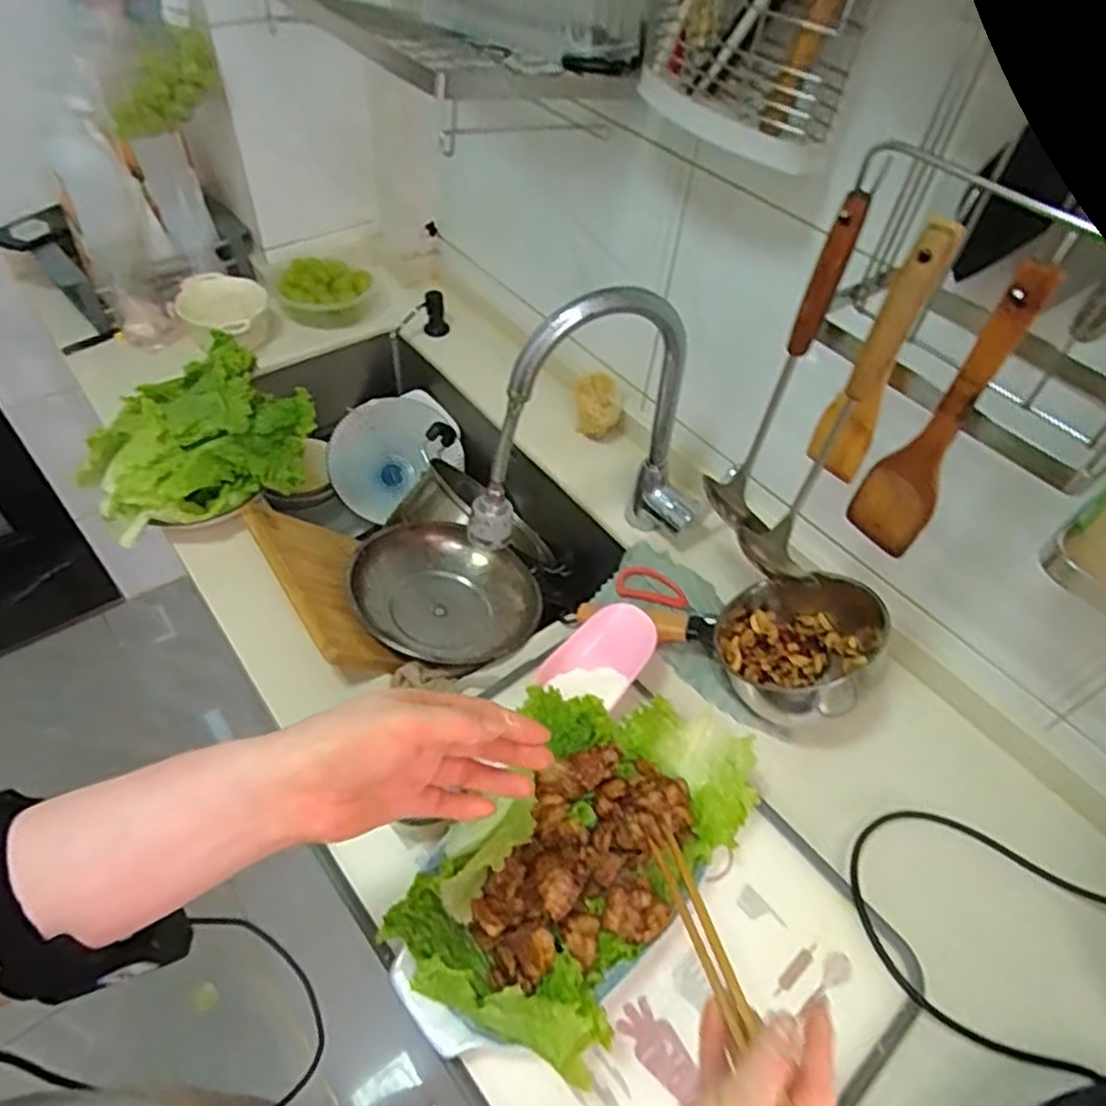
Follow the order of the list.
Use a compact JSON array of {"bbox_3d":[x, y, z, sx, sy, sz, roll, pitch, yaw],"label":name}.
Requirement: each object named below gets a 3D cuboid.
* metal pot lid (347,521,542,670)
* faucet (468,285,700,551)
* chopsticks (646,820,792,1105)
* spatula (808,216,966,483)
[{"bbox_3d":[-0.126,0.056,0.831,0.218,0.064,0.197,27,54,17],"label":"metal pot lid"},{"bbox_3d":[0.045,-0.120,0.765,0.278,0.326,0.085,-9,52,-11],"label":"faucet"},{"bbox_3d":[0.101,0.253,0.413,0.017,0.017,0.219,-9,33,-11],"label":"chopsticks"},{"bbox_3d":[0.233,-0.133,0.509,0.041,0.201,0.026,25,53,16],"label":"spatula"}]

